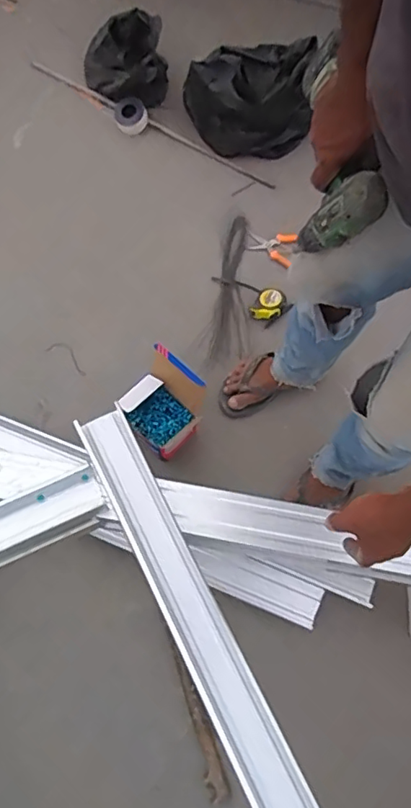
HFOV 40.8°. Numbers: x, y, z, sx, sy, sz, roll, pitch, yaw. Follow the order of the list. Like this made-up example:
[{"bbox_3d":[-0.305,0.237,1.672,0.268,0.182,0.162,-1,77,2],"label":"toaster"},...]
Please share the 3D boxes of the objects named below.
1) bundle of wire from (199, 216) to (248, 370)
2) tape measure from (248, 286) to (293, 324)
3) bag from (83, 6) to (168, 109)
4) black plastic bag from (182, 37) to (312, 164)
[{"bbox_3d":[0.052,-0.285,1.364,0.098,0.028,0.418,2,66,-1],"label":"bundle of wire"},{"bbox_3d":[0.150,-0.236,1.314,0.079,0.034,0.080,41,73,15],"label":"tape measure"},{"bbox_3d":[-0.205,-0.945,1.530,0.196,0.167,0.217,-39,73,-15],"label":"bag"},{"bbox_3d":[0.117,-0.795,1.443,0.328,0.241,0.236,-8,68,-4],"label":"black plastic bag"}]

